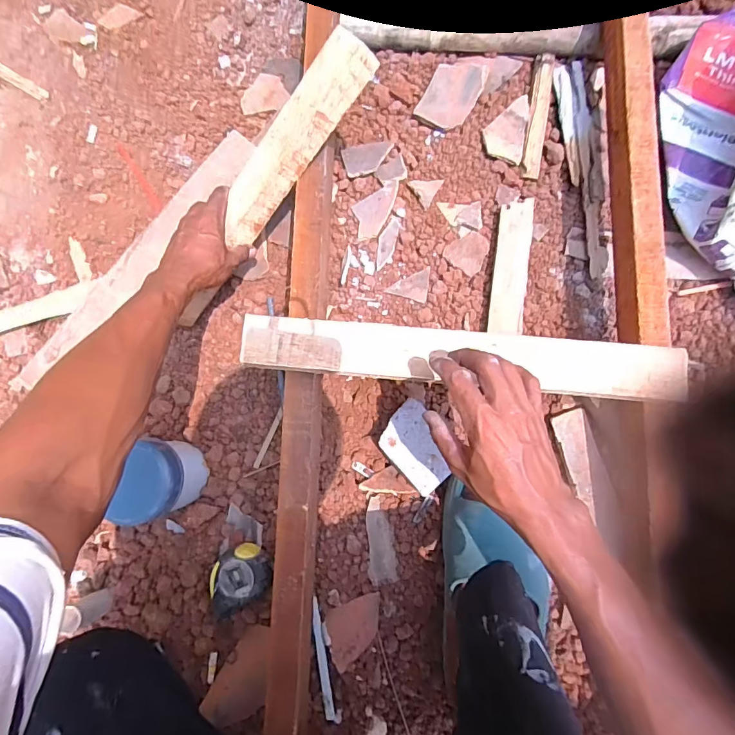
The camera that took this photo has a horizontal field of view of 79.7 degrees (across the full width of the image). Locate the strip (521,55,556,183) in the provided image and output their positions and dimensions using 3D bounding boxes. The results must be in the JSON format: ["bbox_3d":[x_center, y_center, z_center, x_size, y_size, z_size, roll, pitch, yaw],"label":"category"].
[{"bbox_3d":[0.245,-0.363,0.634,0.024,0.014,0.181,9,83,5],"label":"strip"}]

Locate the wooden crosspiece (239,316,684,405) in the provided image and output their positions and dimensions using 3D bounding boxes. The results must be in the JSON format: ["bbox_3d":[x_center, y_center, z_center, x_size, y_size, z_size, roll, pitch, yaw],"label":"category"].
[{"bbox_3d":[0.094,-0.011,0.464,0.455,0.017,0.058,5,83,4],"label":"wooden crosspiece"}]

